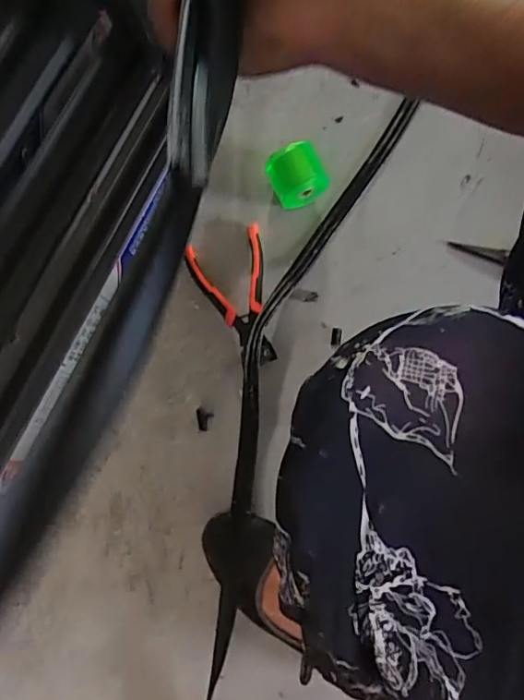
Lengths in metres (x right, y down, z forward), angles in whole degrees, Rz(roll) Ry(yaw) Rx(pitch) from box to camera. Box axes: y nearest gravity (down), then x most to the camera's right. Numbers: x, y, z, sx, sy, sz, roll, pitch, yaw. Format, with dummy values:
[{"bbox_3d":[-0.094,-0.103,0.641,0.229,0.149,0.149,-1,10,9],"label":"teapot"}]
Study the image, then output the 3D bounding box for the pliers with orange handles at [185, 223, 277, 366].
[{"bbox_3d":[-0.024,-0.060,0.638,0.092,0.027,0.160,-19,81,-4],"label":"pliers with orange handles"}]

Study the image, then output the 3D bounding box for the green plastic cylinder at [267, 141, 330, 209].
[{"bbox_3d":[0.039,-0.200,0.647,0.067,0.061,0.057,-26,81,-5],"label":"green plastic cylinder"}]

